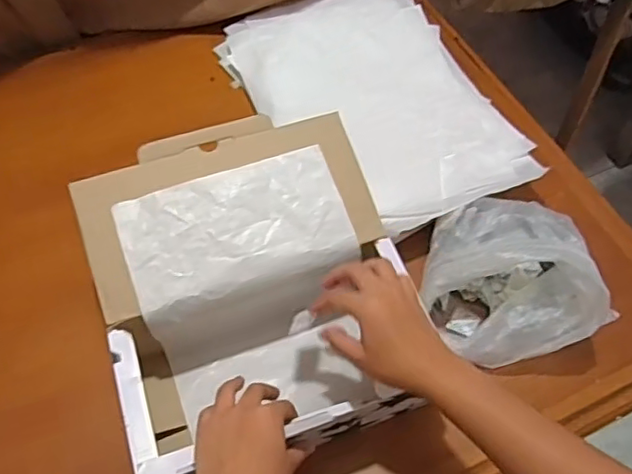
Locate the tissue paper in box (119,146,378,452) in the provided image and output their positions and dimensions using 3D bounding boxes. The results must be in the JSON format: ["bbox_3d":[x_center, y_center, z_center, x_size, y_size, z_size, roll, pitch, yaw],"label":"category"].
[{"bbox_3d":[-0.058,0.058,0.610,0.210,0.139,0.213,-18,60,-12],"label":"tissue paper in box"}]

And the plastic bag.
[{"bbox_3d":[0.195,0.035,0.632,0.168,0.102,0.166,-5,58,-3],"label":"plastic bag"}]

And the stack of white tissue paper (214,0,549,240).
[{"bbox_3d":[0.064,-0.183,0.799,0.310,0.032,0.433,-23,59,-13],"label":"stack of white tissue paper"}]

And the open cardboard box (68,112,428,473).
[{"bbox_3d":[-0.064,0.055,0.604,0.272,0.145,0.301,-16,59,-10],"label":"open cardboard box"}]

